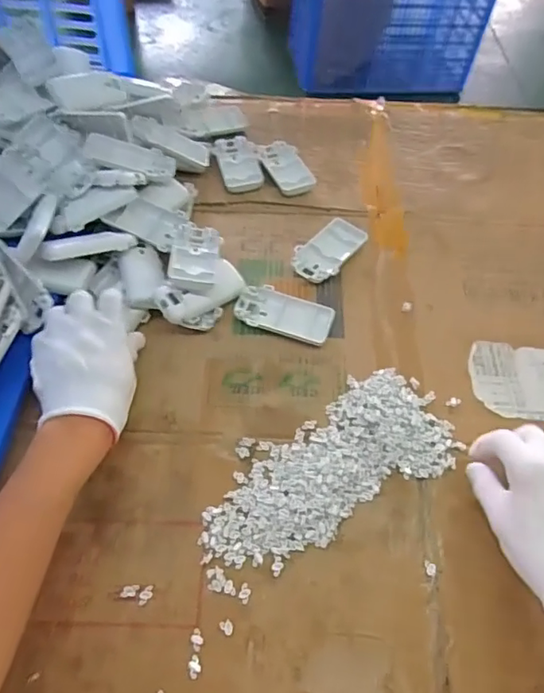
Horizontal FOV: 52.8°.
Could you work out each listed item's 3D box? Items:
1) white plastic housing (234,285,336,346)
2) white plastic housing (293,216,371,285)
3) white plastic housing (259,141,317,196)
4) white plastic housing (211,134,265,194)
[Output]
[{"bbox_3d":[0.012,-0.032,0.560,0.098,0.017,0.047,14,57,6],"label":"white plastic housing"},{"bbox_3d":[0.063,-0.106,0.609,0.047,0.018,0.091,36,62,19],"label":"white plastic housing"},{"bbox_3d":[0.018,-0.227,0.693,0.049,0.014,0.092,-21,60,-16],"label":"white plastic housing"},{"bbox_3d":[-0.042,-0.235,0.701,0.054,0.007,0.104,-13,59,-11],"label":"white plastic housing"}]

